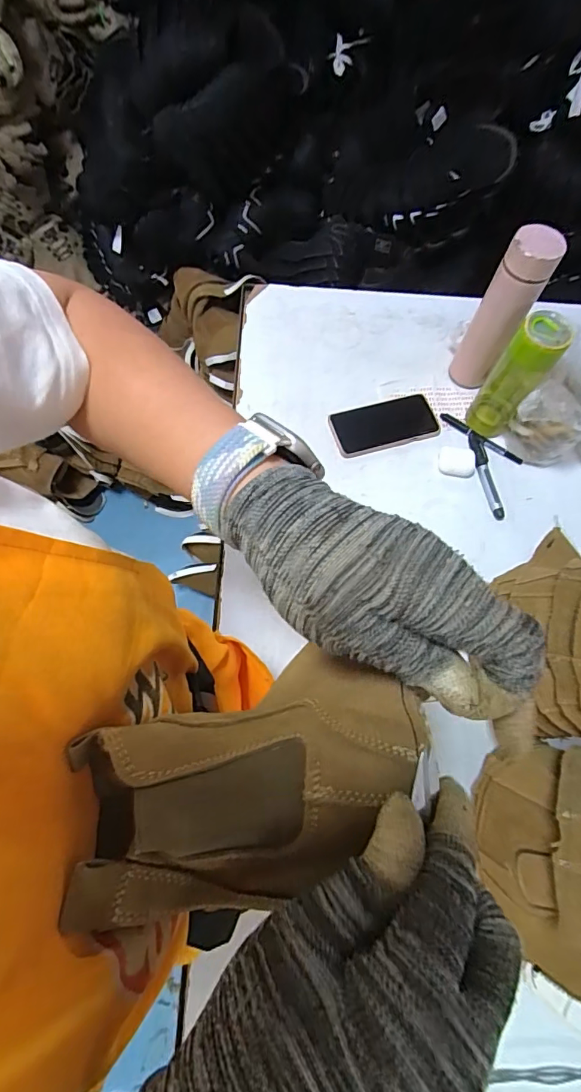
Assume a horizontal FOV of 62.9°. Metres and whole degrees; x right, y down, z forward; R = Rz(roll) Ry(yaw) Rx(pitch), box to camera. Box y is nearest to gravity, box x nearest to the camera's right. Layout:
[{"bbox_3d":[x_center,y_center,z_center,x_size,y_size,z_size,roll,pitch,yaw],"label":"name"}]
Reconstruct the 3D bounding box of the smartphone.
[{"bbox_3d":[0.146,-0.188,0.741,0.166,0.006,0.082,-15,69,-9],"label":"smartphone"}]

